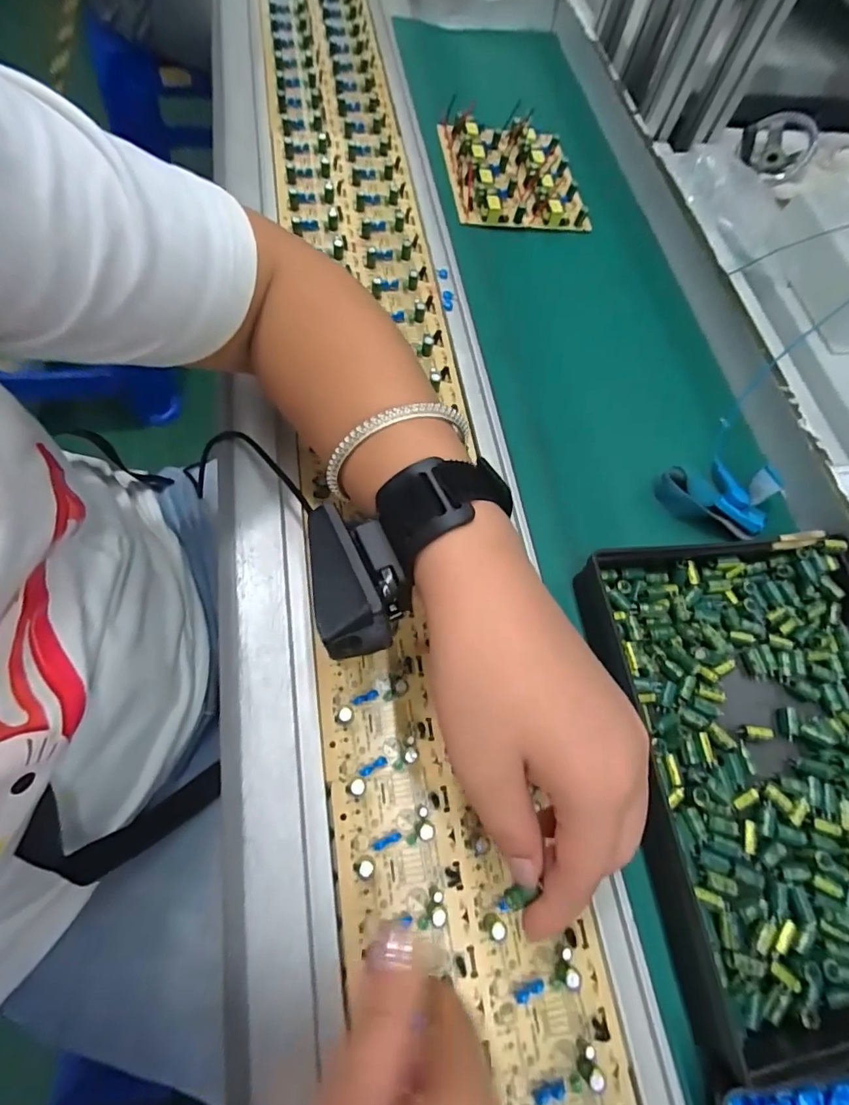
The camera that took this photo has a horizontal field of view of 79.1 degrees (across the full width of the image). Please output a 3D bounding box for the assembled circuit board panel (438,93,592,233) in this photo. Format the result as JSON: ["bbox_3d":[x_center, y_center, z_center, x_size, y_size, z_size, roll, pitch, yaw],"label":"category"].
[{"bbox_3d":[0.077,-0.350,0.465,0.111,0.028,0.147,-7,68,-10],"label":"assembled circuit board panel"}]

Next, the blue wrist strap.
[{"bbox_3d":[0.193,-0.043,0.339,0.068,0.022,0.048,30,66,6],"label":"blue wrist strap"}]

